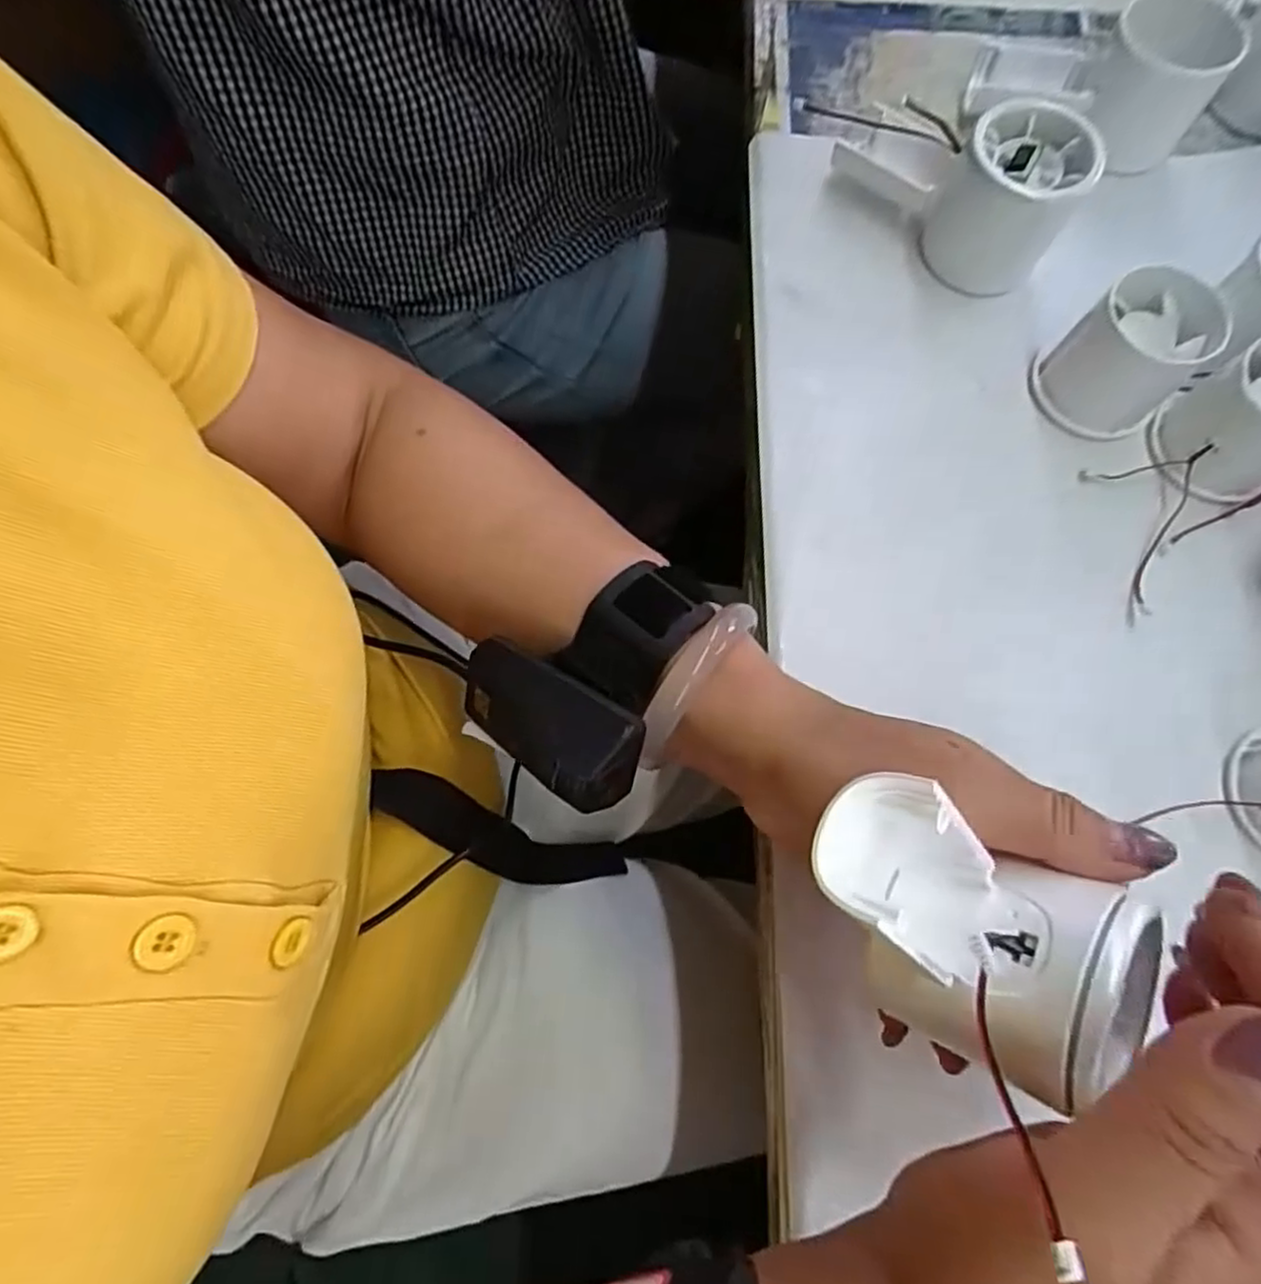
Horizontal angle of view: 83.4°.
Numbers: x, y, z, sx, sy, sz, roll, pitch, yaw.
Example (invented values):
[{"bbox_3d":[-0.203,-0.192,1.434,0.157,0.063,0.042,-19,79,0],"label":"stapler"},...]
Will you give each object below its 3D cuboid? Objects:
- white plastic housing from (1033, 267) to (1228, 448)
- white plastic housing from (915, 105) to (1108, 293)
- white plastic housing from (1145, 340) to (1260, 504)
[{"bbox_3d":[0.221,-0.128,0.316,0.053,0.047,0.051,0,74,-1],"label":"white plastic housing"},{"bbox_3d":[0.176,-0.206,0.334,0.055,0.061,0.052,33,77,8],"label":"white plastic housing"},{"bbox_3d":[0.268,-0.095,0.302,0.060,0.044,0.052,-28,77,-8],"label":"white plastic housing"}]

